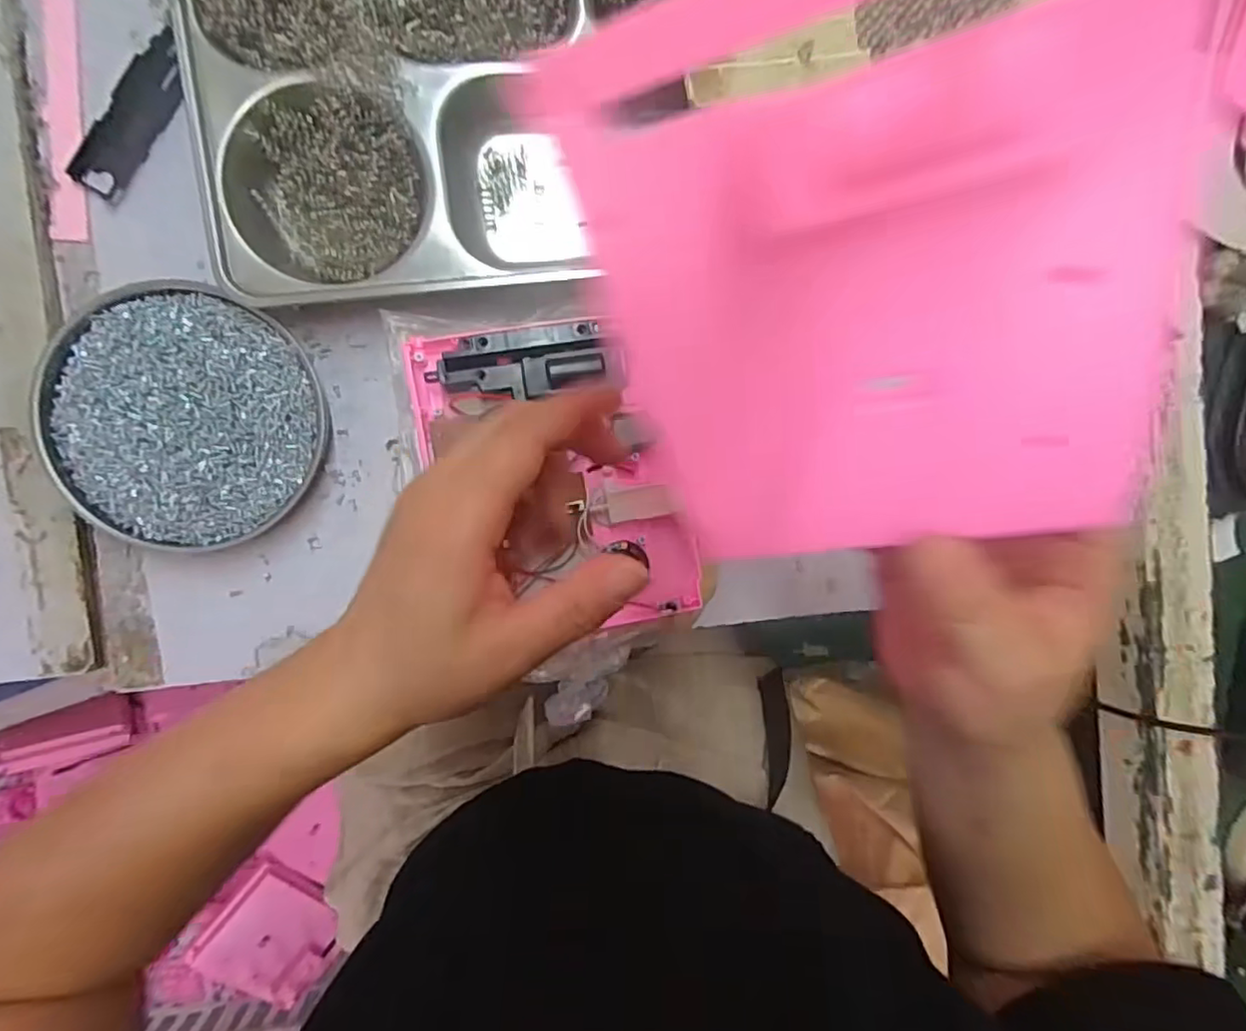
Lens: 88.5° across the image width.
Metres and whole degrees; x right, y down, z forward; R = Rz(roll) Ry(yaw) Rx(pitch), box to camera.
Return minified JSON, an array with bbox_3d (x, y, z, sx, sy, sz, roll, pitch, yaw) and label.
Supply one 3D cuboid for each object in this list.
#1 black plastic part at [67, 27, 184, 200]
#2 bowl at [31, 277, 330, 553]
[{"bbox_3d":[-0.256,-0.209,0.334,0.025,0.010,0.088,29,91,-7],"label":"black plastic part"},{"bbox_3d":[-0.229,-0.051,0.335,0.132,0.022,0.132,0,94,-6],"label":"bowl"}]

